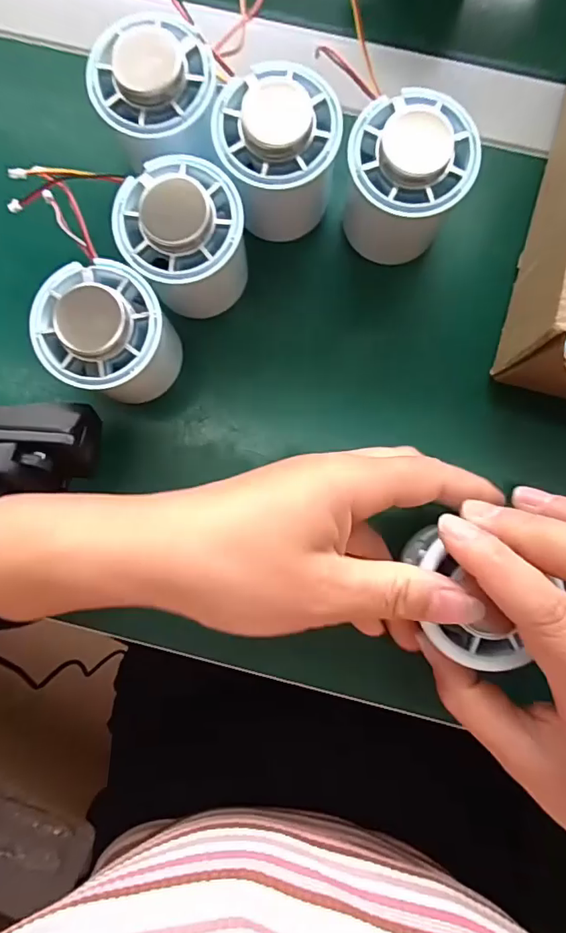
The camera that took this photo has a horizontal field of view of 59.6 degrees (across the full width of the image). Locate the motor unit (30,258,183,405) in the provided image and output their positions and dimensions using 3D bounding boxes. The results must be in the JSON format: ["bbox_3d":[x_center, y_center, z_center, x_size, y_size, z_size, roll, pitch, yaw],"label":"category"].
[{"bbox_3d":[-0.079,-0.060,0.232,0.052,0.063,0.052,0,86,2],"label":"motor unit"}]

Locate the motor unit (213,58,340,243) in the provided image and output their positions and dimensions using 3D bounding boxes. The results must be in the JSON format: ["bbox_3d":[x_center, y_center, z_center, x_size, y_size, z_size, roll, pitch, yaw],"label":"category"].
[{"bbox_3d":[0.001,-0.144,0.233,0.057,0.052,0.063,-21,86,1],"label":"motor unit"}]

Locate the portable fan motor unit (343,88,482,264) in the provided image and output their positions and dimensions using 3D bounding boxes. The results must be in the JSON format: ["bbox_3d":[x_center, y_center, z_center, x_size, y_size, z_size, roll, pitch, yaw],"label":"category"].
[{"bbox_3d":[0.057,-0.132,0.236,0.052,0.057,0.051,0,86,2],"label":"portable fan motor unit"}]

